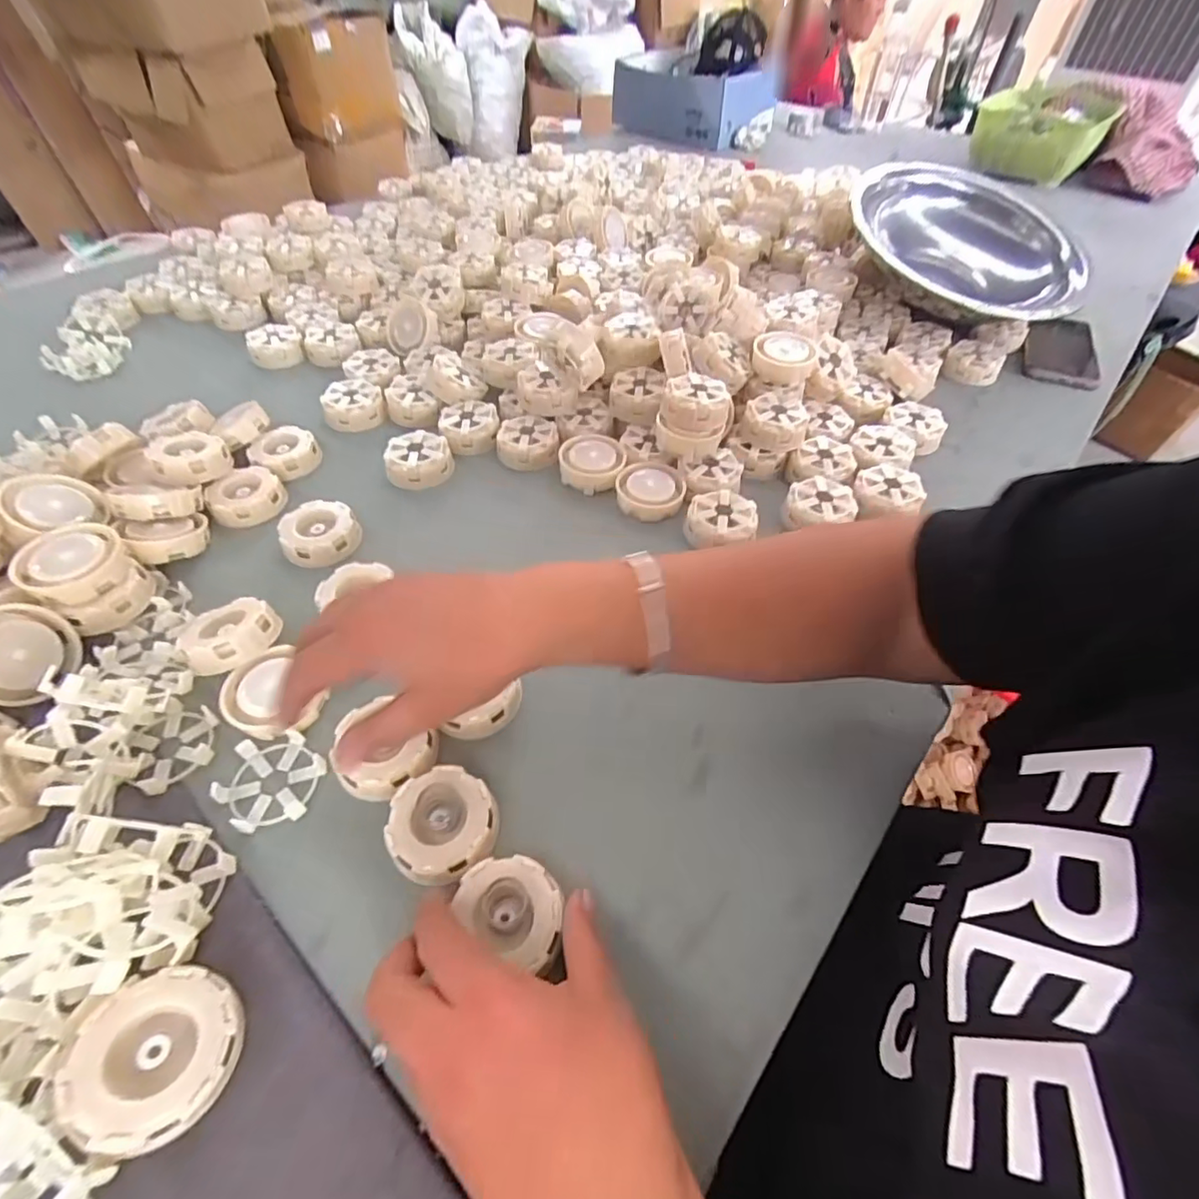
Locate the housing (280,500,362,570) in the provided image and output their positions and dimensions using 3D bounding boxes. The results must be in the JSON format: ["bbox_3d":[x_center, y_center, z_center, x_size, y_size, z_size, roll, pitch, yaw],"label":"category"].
[{"bbox_3d":[-0.238,-0.057,0.480,0.060,0.025,0.060,1,51,-1],"label":"housing"}]

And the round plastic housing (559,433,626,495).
[{"bbox_3d":[-0.007,-0.134,0.544,0.062,0.026,0.062,1,51,-1],"label":"round plastic housing"}]

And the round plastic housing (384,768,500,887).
[{"bbox_3d":[-0.092,0.131,0.330,0.059,0.024,0.061,1,51,-1],"label":"round plastic housing"}]

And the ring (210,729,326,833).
[{"bbox_3d":[-0.205,0.112,0.352,0.061,0.014,0.057,1,51,-1],"label":"ring"}]

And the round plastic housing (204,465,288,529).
[{"bbox_3d":[-0.316,-0.092,0.501,0.057,0.029,0.057,1,51,-1],"label":"round plastic housing"}]

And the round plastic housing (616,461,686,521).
[{"bbox_3d":[0.048,-0.101,0.524,0.061,0.020,0.061,1,51,-1],"label":"round plastic housing"}]

